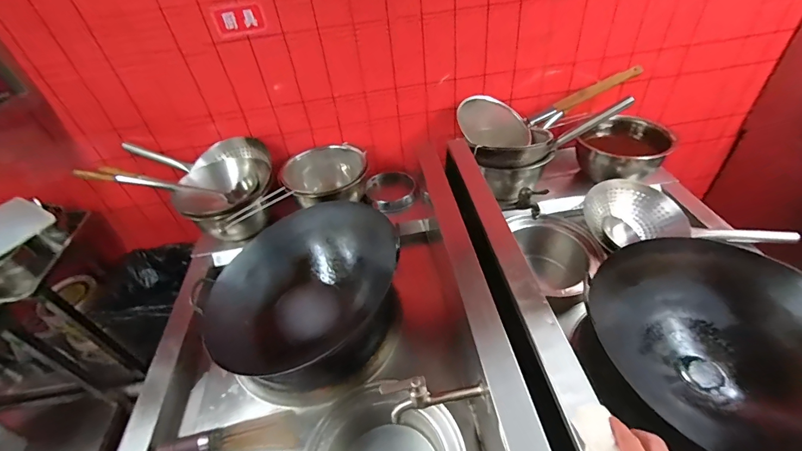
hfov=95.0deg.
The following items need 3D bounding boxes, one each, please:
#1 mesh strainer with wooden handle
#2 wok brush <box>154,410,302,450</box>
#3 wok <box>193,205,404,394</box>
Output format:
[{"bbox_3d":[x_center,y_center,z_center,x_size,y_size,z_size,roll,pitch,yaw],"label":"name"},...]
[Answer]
[{"bbox_3d":[0.502,-0.413,1.293,0.672,0.138,0.204,-20,44,-14],"label":"mesh strainer with wooden handle"},{"bbox_3d":[-0.367,0.459,0.791,0.298,0.051,0.066,-9,42,-2],"label":"wok brush"},{"bbox_3d":[-0.245,0.154,0.938,0.460,0.161,0.432,-4,42,4],"label":"wok"}]

